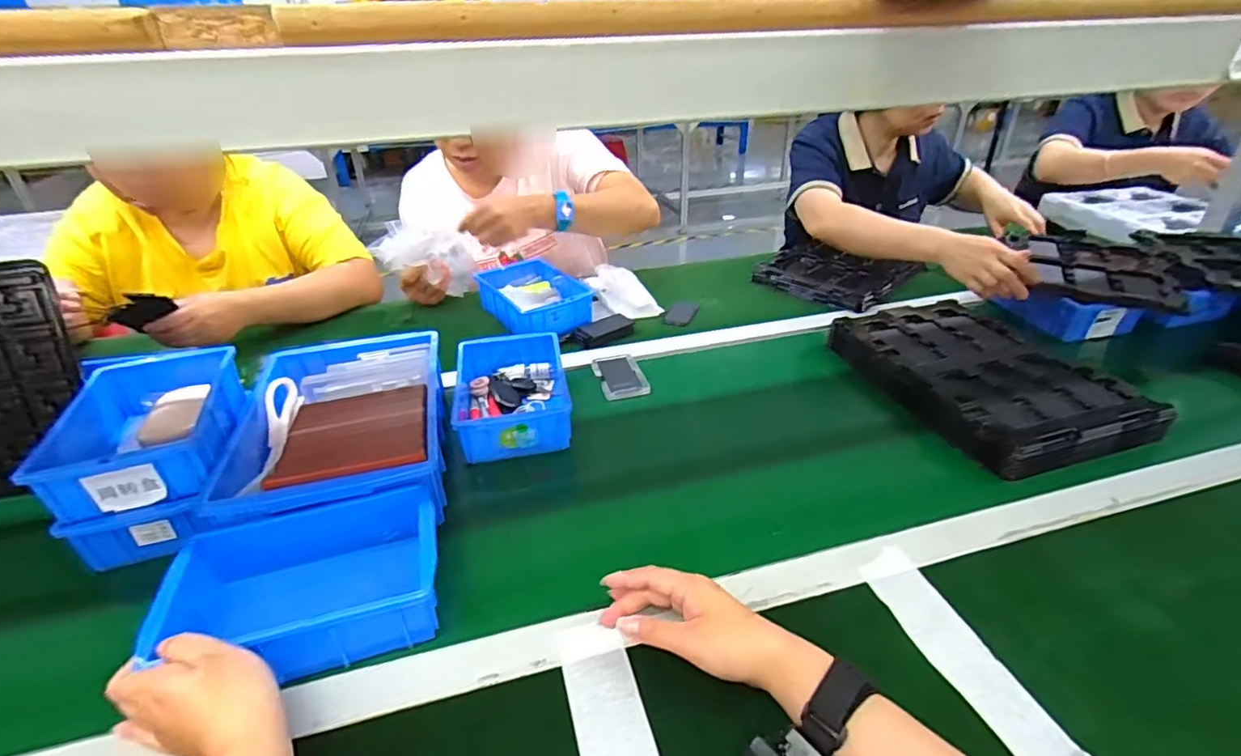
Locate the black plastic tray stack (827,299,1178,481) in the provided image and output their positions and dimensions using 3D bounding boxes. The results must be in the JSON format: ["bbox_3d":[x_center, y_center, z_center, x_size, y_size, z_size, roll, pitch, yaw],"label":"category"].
[{"bbox_3d":[0.483,-0.012,0.773,0.270,0.046,0.349,-10,32,-13],"label":"black plastic tray stack"}]

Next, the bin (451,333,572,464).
[{"bbox_3d":[-0.137,0.019,0.725,0.130,0.058,0.198,-7,32,-9],"label":"bin"}]

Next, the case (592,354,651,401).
[{"bbox_3d":[0.000,-0.004,0.802,0.063,0.010,0.108,-9,32,-12],"label":"case"}]

